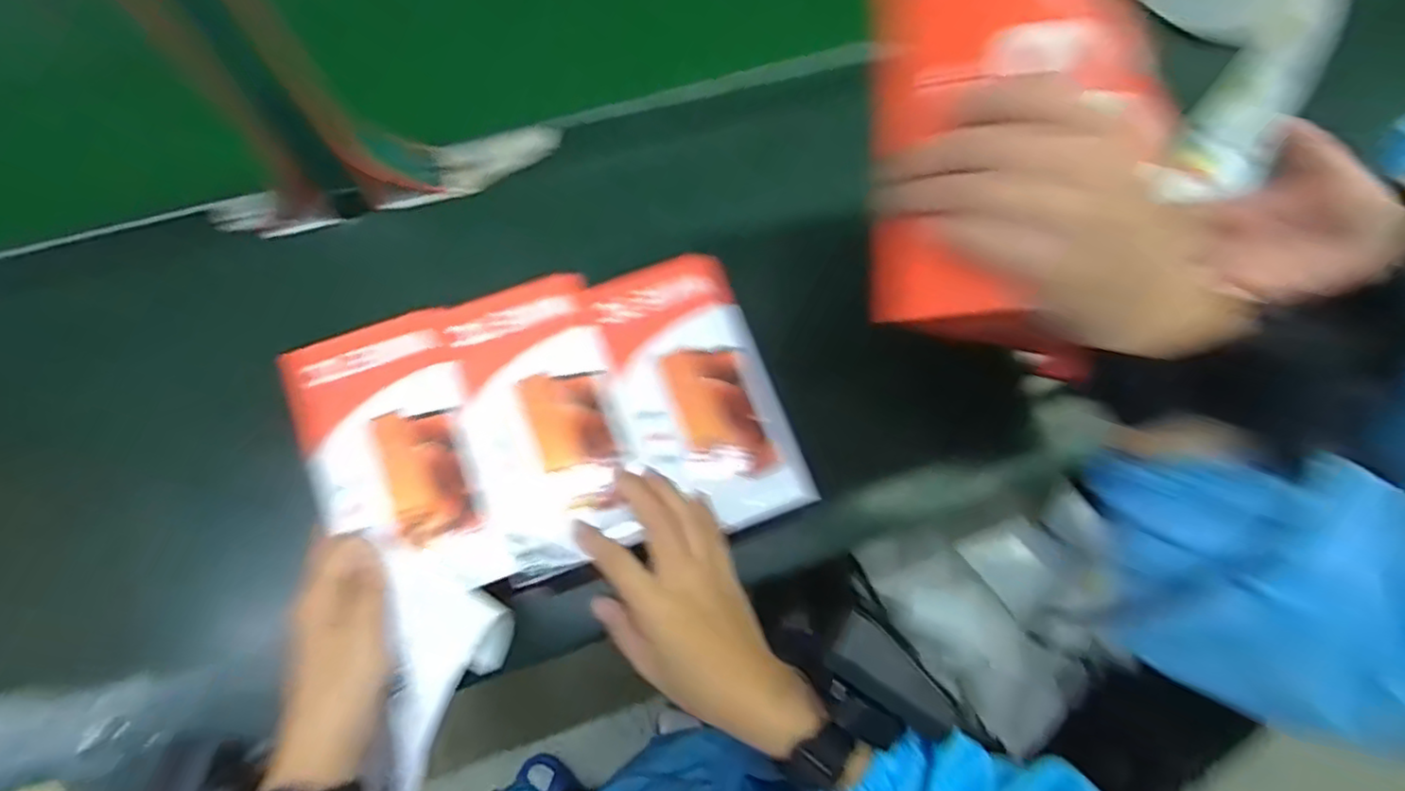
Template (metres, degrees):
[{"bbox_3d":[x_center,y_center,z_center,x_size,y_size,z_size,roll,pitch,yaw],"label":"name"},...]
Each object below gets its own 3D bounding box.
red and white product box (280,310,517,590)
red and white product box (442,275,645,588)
[{"bbox_3d":[-0.187,0.039,0.417,0.096,0.020,0.171,-17,71,-7],"label":"red and white product box"},{"bbox_3d":[-0.098,0.016,0.429,0.092,0.022,0.178,-16,71,-7],"label":"red and white product box"}]

